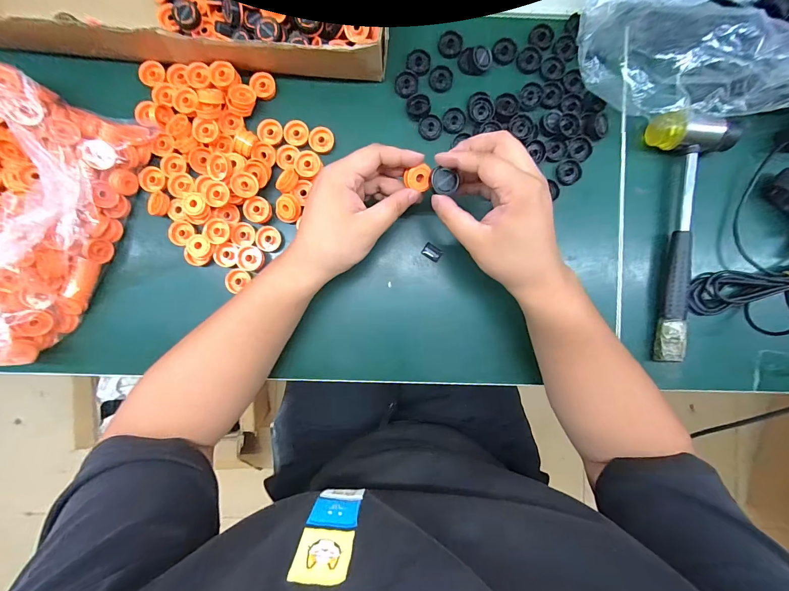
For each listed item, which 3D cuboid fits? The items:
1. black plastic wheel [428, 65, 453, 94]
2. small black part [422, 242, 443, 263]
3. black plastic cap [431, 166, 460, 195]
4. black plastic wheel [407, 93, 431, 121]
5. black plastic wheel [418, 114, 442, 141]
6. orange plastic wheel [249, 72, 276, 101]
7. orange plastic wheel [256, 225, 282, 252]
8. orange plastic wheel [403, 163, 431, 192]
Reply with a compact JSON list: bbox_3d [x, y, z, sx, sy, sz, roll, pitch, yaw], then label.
[{"bbox_3d":[0.050,-0.231,0.367,0.025,0.006,0.022,-1,88,0],"label":"black plastic wheel"},{"bbox_3d":[0.041,-0.046,0.370,0.020,0.004,0.014,33,88,0],"label":"small black part"},{"bbox_3d":[0.043,-0.097,0.294,0.023,0.005,0.021,0,88,-2],"label":"black plastic cap"},{"bbox_3d":[0.025,-0.198,0.364,0.024,0.010,0.024,0,88,0],"label":"black plastic wheel"},{"bbox_3d":[0.038,-0.180,0.369,0.024,0.009,0.024,0,88,-2],"label":"black plastic wheel"},{"bbox_3d":[-0.138,-0.221,0.363,0.024,0.009,0.027,-35,90,-3],"label":"orange plastic wheel"},{"bbox_3d":[-0.133,-0.060,0.365,0.024,0.008,0.026,0,88,0],"label":"orange plastic wheel"},{"bbox_3d":[0.021,-0.104,0.306,0.022,0.009,0.021,-5,111,-13],"label":"orange plastic wheel"}]

